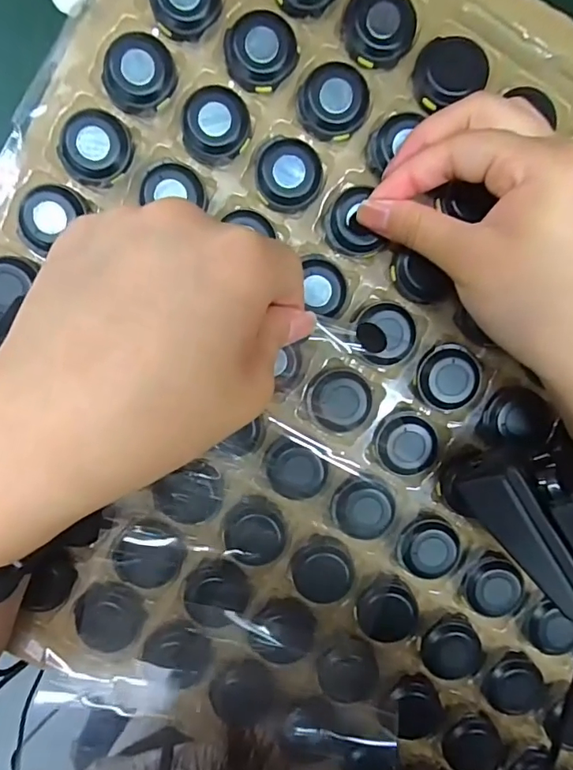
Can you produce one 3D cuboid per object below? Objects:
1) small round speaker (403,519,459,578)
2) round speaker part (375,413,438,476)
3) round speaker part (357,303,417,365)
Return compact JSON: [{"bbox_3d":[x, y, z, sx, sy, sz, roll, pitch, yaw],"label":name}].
[{"bbox_3d":[0.068,0.078,0.237,0.026,0.004,0.027,7,95,-3],"label":"small round speaker"},{"bbox_3d":[0.056,0.028,0.230,0.028,0.004,0.027,0,96,-2],"label":"round speaker part"},{"bbox_3d":[0.046,-0.023,0.225,0.025,0.004,0.027,0,96,-2],"label":"round speaker part"}]

